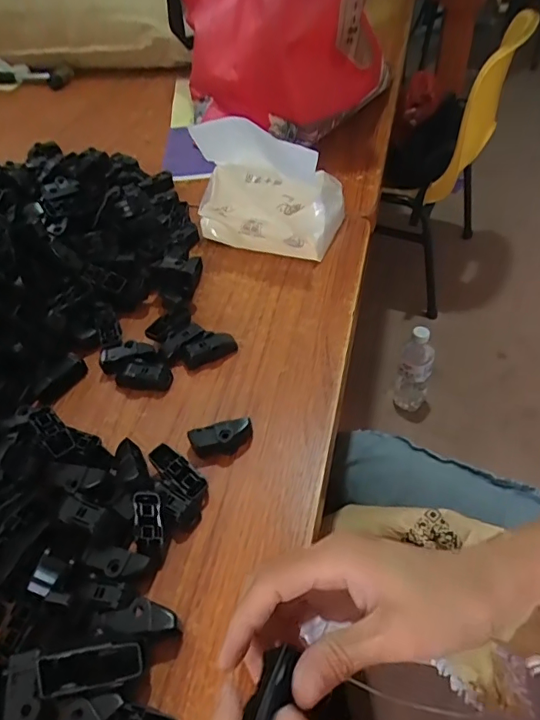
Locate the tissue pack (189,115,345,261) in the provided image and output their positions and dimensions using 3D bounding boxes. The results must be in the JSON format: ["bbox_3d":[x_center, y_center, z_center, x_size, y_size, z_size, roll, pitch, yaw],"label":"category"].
[{"bbox_3d":[0.000,-0.181,0.508,0.136,0.126,0.088,16,52,19],"label":"tissue pack"}]

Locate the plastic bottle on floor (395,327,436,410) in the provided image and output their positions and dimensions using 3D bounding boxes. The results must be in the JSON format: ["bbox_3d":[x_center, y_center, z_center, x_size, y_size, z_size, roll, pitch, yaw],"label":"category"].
[{"bbox_3d":[0.304,0.022,1.065,0.067,0.247,0.058,11,50,16],"label":"plastic bottle on floor"}]

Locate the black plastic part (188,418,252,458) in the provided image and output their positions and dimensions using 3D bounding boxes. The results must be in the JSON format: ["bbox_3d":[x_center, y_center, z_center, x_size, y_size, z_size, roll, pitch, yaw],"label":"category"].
[{"bbox_3d":[-0.035,0.058,0.367,0.045,0.018,0.018,-15,48,-7],"label":"black plastic part"}]

